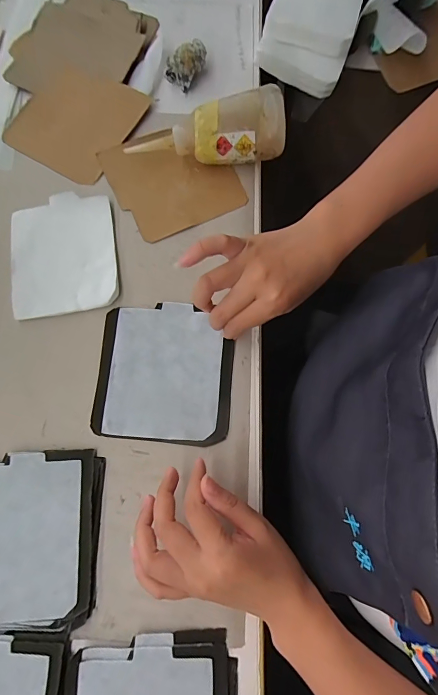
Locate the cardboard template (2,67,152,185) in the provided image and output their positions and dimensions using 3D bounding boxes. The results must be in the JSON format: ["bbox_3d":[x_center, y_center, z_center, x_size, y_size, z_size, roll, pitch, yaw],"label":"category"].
[{"bbox_3d":[-0.169,-0.270,0.428,0.134,0.007,0.132,29,83,8],"label":"cardboard template"}]

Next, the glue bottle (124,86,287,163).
[{"bbox_3d":[-0.016,-0.230,0.390,0.170,0.051,0.054,-3,76,12],"label":"glue bottle"}]

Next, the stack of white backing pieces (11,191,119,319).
[{"bbox_3d":[-0.163,-0.099,0.378,0.104,0.008,0.127,-8,77,-3],"label":"stack of white backing pieces"}]

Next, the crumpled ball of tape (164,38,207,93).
[{"bbox_3d":[-0.039,-0.338,0.431,0.029,0.028,0.049,35,78,7],"label":"crumpled ball of tape"}]

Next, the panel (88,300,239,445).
[{"bbox_3d":[-0.053,0.023,0.357,0.129,0.006,0.133,5,76,1],"label":"panel"}]

